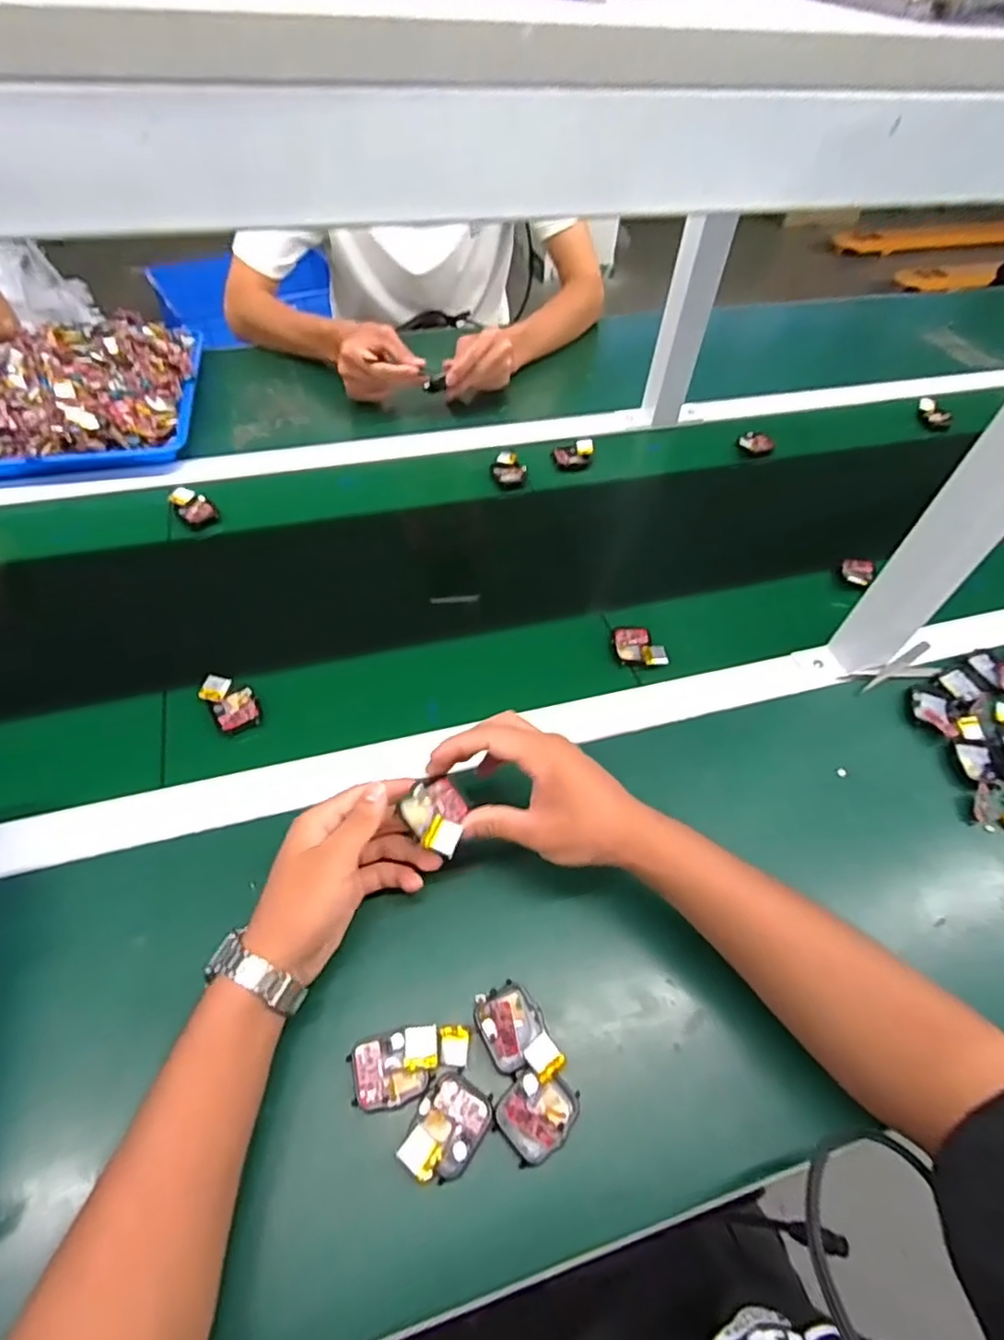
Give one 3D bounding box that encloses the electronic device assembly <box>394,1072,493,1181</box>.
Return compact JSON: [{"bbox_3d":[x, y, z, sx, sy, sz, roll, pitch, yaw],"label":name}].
[{"bbox_3d":[-0.031,0.262,0.347,0.038,0.014,0.048,27,56,17],"label":"electronic device assembly"}]

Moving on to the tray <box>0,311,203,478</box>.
[{"bbox_3d":[-0.518,-0.356,0.762,0.246,0.068,0.291,-7,53,-8],"label":"tray"}]

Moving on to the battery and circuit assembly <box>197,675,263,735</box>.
[{"bbox_3d":[-0.230,0.027,0.517,0.036,0.018,0.054,-33,61,-24],"label":"battery and circuit assembly"}]

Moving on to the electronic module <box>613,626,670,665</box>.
[{"bbox_3d":[0.132,-0.024,0.583,0.045,0.013,0.050,-2,53,-4],"label":"electronic module"}]

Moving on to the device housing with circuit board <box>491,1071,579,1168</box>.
[{"bbox_3d":[0.020,0.261,0.359,0.045,0.008,0.039,-36,62,-26],"label":"device housing with circuit board"}]

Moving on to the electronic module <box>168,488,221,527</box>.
[{"bbox_3d":[-0.338,-0.179,0.667,0.037,0.017,0.058,-31,60,-23],"label":"electronic module"}]

